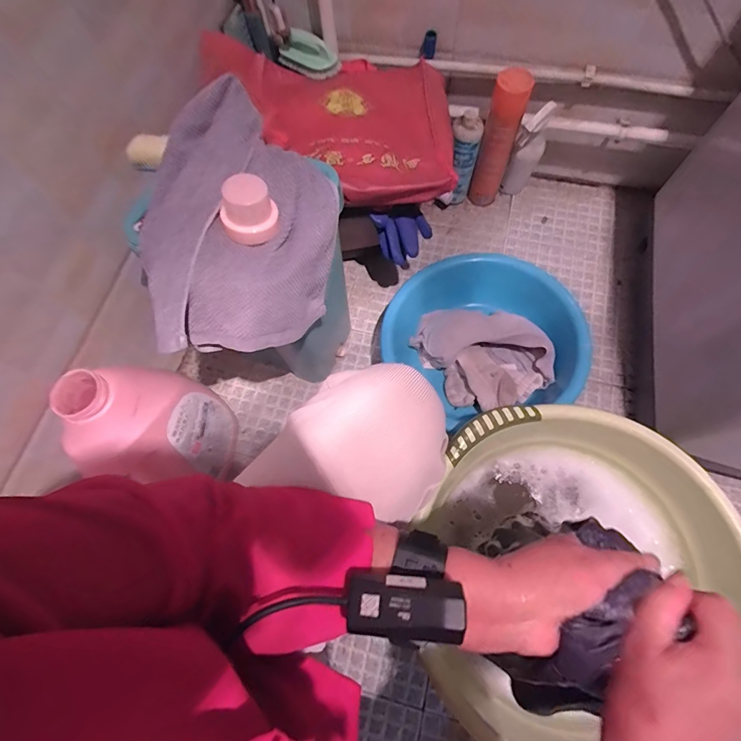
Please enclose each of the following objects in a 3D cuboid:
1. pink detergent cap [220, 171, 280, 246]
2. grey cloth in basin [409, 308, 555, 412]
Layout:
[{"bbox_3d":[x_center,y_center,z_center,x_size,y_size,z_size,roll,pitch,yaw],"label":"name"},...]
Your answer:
[{"bbox_3d":[-0.129,-0.168,0.437,0.056,0.050,0.048,-20,70,-6],"label":"pink detergent cap"},{"bbox_3d":[0.203,-0.038,0.748,0.184,0.081,0.221,-29,72,-8],"label":"grey cloth in basin"}]

